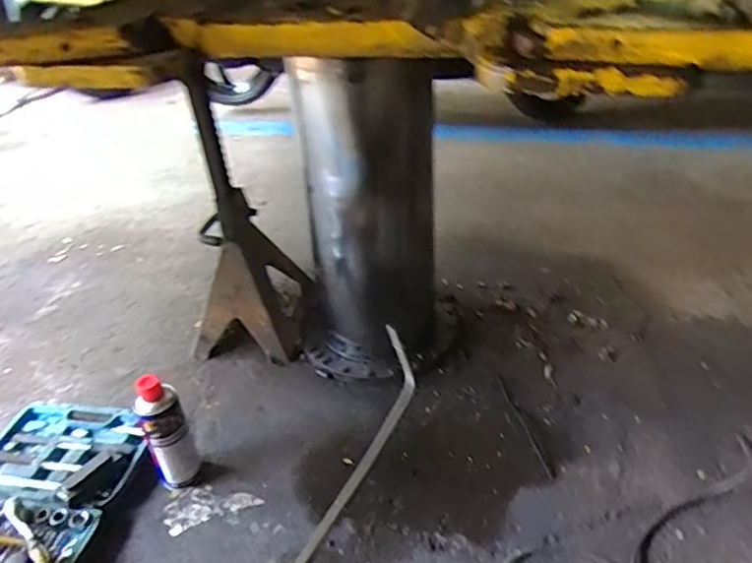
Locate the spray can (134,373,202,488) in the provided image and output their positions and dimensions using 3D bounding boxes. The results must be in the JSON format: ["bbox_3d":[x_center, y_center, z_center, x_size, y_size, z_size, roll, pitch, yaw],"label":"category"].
[{"bbox_3d":[-0.337,0.235,0.956,0.068,0.211,0.081,-25,38,-25],"label":"spray can"}]

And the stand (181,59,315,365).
[{"bbox_3d":[-0.265,-0.096,1.082,0.250,0.531,0.201,-16,35,-13],"label":"stand"}]

